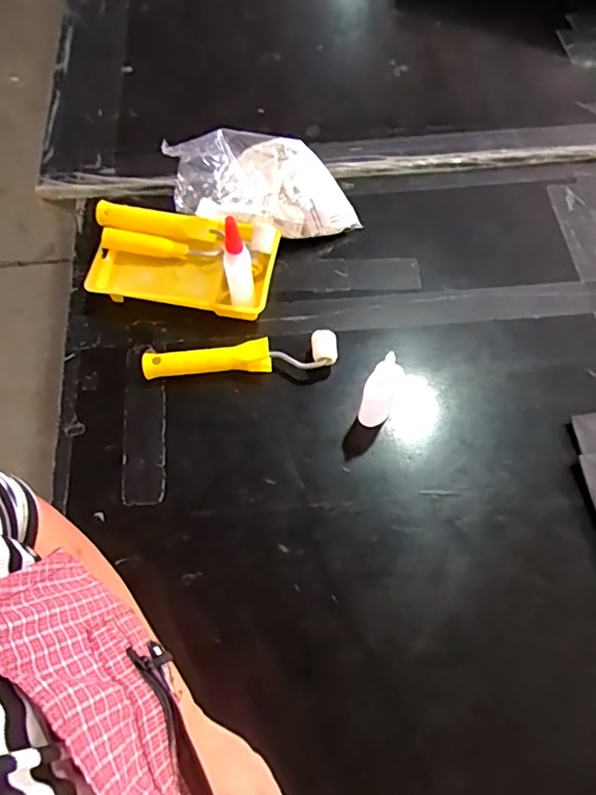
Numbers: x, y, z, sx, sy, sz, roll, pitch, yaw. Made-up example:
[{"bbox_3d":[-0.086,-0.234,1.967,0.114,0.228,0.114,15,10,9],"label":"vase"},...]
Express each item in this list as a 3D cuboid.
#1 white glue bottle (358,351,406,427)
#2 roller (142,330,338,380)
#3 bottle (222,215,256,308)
[{"bbox_3d":[0.079,-0.005,0.506,0.032,0.108,0.034,18,67,9],"label":"white glue bottle"},{"bbox_3d":[-0.059,-0.038,0.565,0.198,0.030,0.038,-7,66,-2],"label":"roller"},{"bbox_3d":[-0.061,-0.135,0.553,0.029,0.123,0.036,-11,66,-4],"label":"bottle"}]

